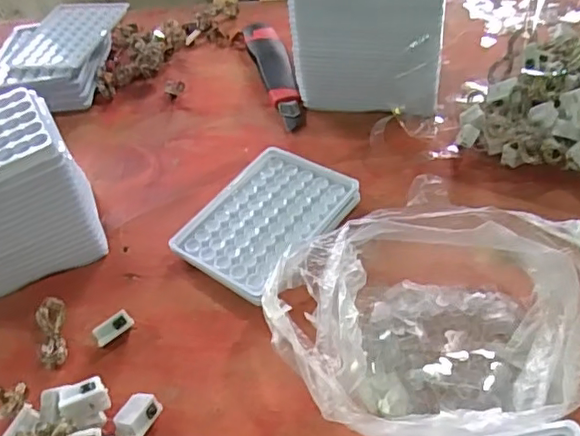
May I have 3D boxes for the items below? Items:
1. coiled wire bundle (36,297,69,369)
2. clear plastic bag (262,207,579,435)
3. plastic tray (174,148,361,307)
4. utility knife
[{"bbox_3d":[-0.168,0.081,0.410,0.016,0.014,0.049,-11,68,-2],"label":"coiled wire bundle"},{"bbox_3d":[0.095,0.064,0.360,0.191,0.064,0.156,-27,50,-17],"label":"clear plastic bag"},{"bbox_3d":[-0.018,0.002,0.459,0.101,0.020,0.131,25,56,27],"label":"plastic tray"},{"bbox_3d":[-0.014,-0.155,0.606,0.037,0.014,0.177,-14,48,-6],"label":"utility knife"}]

